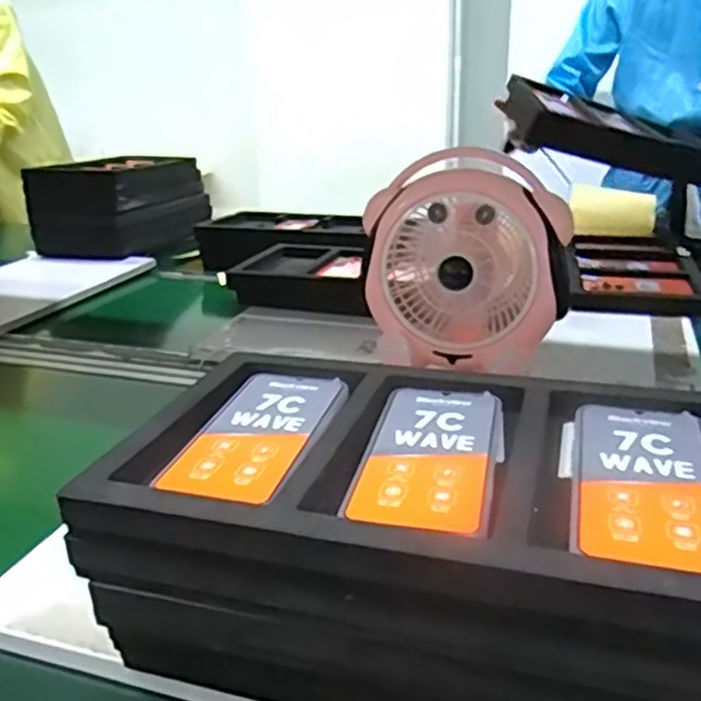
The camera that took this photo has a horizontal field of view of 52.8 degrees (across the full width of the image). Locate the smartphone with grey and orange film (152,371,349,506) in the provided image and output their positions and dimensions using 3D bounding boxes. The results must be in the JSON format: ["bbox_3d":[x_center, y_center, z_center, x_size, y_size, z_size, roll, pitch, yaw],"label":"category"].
[{"bbox_3d":[-0.059,0.051,0.464,0.079,0.010,0.173,5,24,17],"label":"smartphone with grey and orange film"}]

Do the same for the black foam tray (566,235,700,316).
[{"bbox_3d":[0.513,-0.149,1.294,0.220,0.048,0.378,4,22,14],"label":"black foam tray"}]

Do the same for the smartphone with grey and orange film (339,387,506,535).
[{"bbox_3d":[0.050,0.061,0.429,0.079,0.008,0.166,4,23,14],"label":"smartphone with grey and orange film"}]

